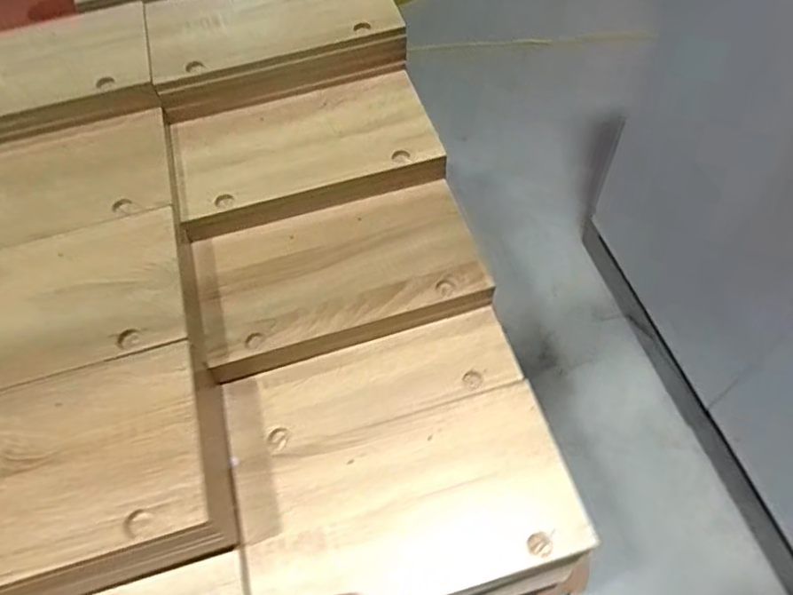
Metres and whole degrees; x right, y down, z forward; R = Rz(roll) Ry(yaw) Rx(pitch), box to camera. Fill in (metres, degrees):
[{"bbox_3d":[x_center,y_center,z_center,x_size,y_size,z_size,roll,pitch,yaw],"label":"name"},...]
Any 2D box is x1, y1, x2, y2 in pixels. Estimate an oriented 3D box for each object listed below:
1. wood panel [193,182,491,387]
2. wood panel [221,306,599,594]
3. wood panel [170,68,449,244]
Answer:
[{"bbox_3d":[-0.073,-0.030,0.766,0.350,0.043,0.190,-16,58,-6],"label":"wood panel"},{"bbox_3d":[-0.002,0.185,0.663,0.351,0.020,0.296,-16,58,-6],"label":"wood panel"},{"bbox_3d":[-0.130,-0.211,0.837,0.355,0.039,0.207,-16,58,-6],"label":"wood panel"}]

